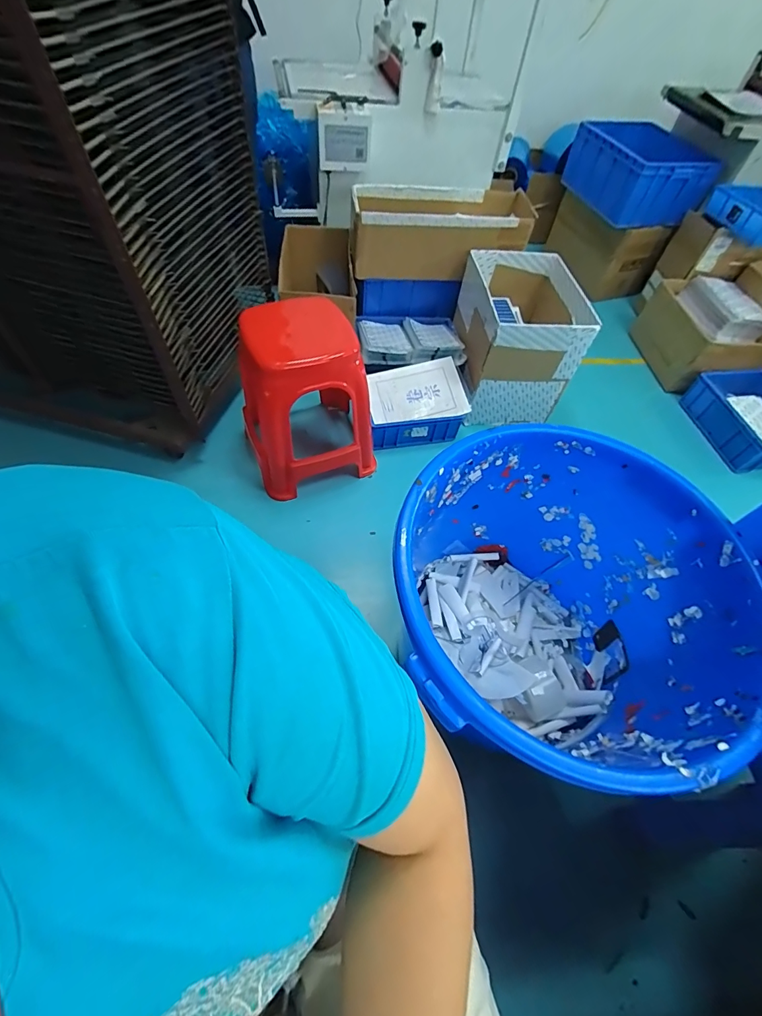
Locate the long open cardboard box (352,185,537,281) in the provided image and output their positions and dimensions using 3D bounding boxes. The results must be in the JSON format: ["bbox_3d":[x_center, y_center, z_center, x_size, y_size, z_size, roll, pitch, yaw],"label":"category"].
[{"bbox_3d":[0.212,-0.980,1.470,0.628,0.206,0.219,-2,57,-6],"label":"long open cardboard box"}]

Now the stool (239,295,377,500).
[{"bbox_3d":[-0.228,-0.326,1.202,0.354,0.479,0.309,-22,61,-18],"label":"stool"}]

